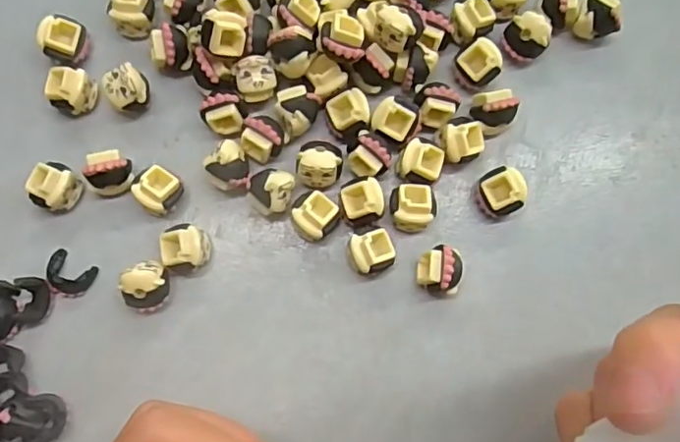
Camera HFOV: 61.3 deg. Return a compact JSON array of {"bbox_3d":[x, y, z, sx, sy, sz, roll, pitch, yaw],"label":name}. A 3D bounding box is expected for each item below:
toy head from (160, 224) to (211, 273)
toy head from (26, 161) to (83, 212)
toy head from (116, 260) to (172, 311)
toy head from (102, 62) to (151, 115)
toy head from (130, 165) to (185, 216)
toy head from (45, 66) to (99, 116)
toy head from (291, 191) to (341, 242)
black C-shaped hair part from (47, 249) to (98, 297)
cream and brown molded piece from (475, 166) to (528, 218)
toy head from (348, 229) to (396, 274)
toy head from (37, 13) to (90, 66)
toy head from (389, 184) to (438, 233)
[{"bbox_3d":[-0.054,0.009,0.198,0.015,0.013,0.015,0,91,5],"label":"toy head"},{"bbox_3d":[-0.100,-0.012,0.201,0.014,0.015,0.015,0,81,0],"label":"toy head"},{"bbox_3d":[-0.065,0.022,0.196,0.014,0.014,0.016,29,82,4],"label":"toy head"},{"bbox_3d":[-0.076,-0.047,0.207,0.014,0.017,0.013,0,81,0],"label":"toy head"},{"bbox_3d":[-0.063,-0.011,0.201,0.013,0.013,0.015,40,83,6],"label":"toy head"},{"bbox_3d":[-0.097,-0.047,0.207,0.015,0.014,0.013,11,81,1],"label":"toy head"},{"bbox_3d":[-0.009,-0.001,0.201,0.016,0.015,0.016,-33,82,-5],"label":"toy head"},{"bbox_3d":[-0.095,0.019,0.200,0.015,0.006,0.013,26,81,4],"label":"black C-shaped hair part"},{"bbox_3d":[0.056,-0.009,0.204,0.017,0.014,0.016,-26,82,-4],"label":"cream and brown molded piece"},{"bbox_3d":[0.011,0.011,0.200,0.015,0.015,0.013,-17,81,-3],"label":"toy head"},{"bbox_3d":[-0.100,-0.066,0.211,0.013,0.014,0.015,14,81,2],"label":"toy head"},{"bbox_3d":[0.026,-0.005,0.203,0.016,0.013,0.015,5,81,0],"label":"toy head"}]

